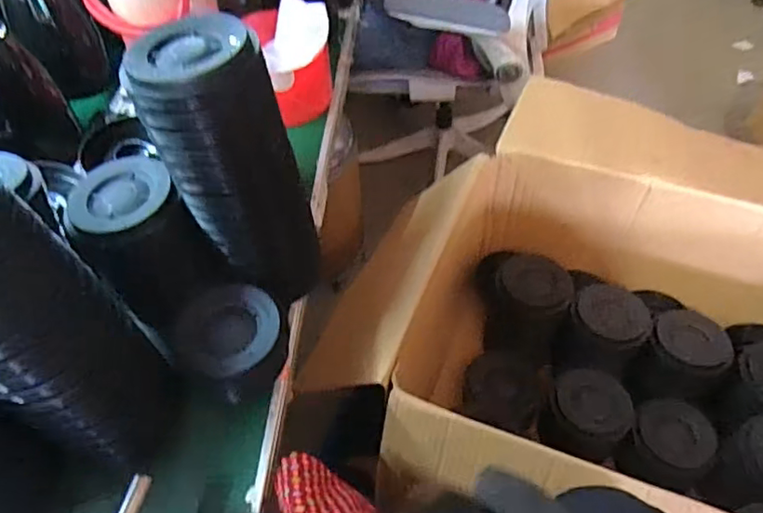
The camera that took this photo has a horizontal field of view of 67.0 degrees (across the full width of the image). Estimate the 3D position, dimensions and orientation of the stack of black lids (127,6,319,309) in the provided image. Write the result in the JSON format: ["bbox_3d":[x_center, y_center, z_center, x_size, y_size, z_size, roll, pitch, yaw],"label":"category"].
[{"bbox_3d":[-0.152,-0.085,0.610,0.130,0.291,0.129,-24,54,-15],"label":"stack of black lids"}]

